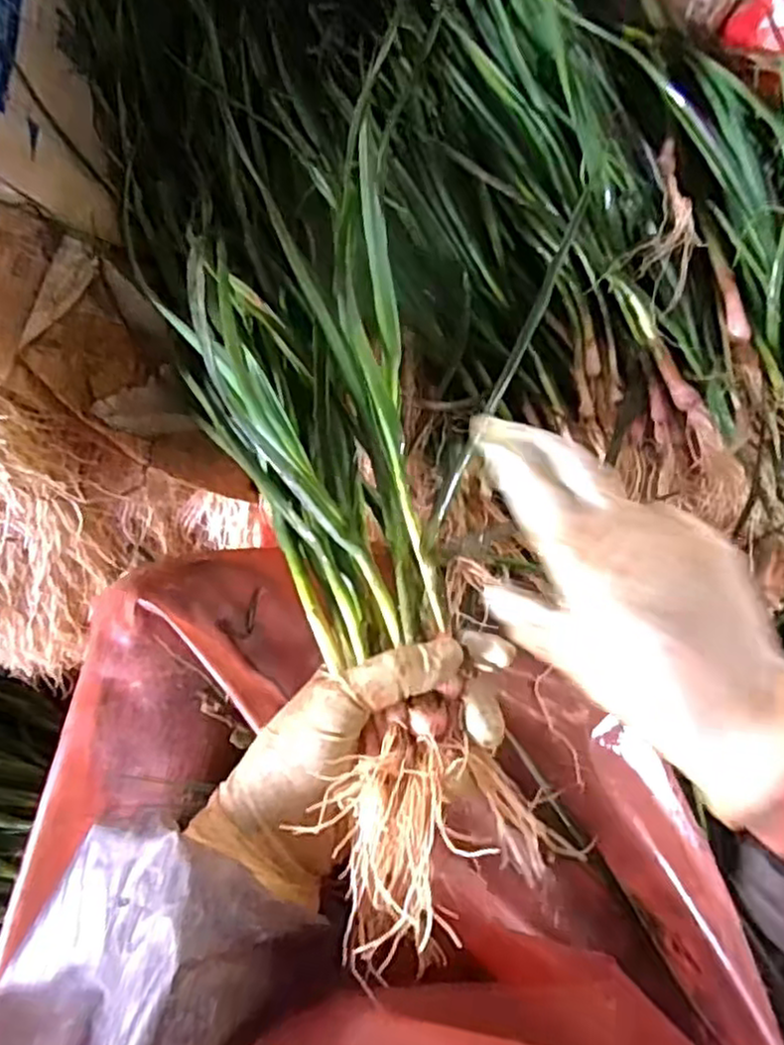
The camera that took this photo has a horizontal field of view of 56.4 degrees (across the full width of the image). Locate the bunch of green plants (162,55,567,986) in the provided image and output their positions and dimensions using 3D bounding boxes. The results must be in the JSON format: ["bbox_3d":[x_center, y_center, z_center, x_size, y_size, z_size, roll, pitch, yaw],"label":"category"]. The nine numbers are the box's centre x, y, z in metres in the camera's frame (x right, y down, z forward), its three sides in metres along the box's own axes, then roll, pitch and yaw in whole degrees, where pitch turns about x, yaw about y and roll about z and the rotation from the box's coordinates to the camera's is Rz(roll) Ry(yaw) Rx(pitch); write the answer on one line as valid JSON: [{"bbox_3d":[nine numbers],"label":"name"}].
[{"bbox_3d":[-0.035,-0.031,0.370,0.122,0.072,0.442,-12,66,-5],"label":"bunch of green plants"}]

